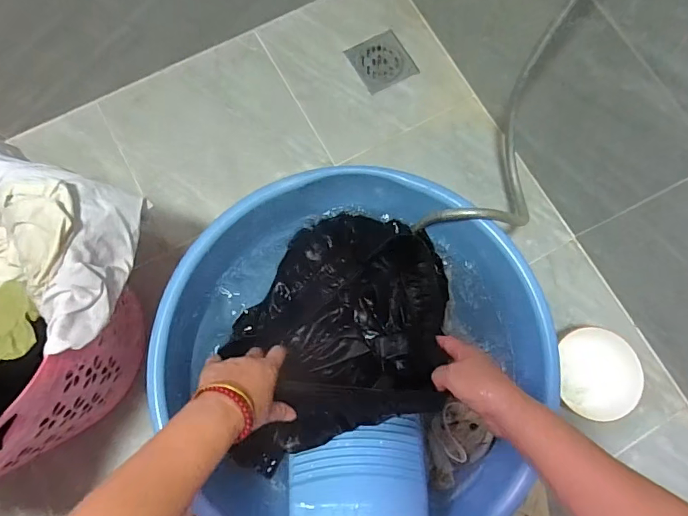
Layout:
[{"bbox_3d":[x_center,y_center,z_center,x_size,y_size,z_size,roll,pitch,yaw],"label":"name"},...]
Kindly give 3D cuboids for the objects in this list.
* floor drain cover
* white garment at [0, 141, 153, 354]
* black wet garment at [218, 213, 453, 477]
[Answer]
[{"bbox_3d":[0.070,-0.360,0.826,0.102,0.011,0.111,-26,78,-7],"label":"floor drain cover"},{"bbox_3d":[-0.281,-0.039,0.466,0.138,0.078,0.254,-36,81,-9],"label":"white garment"},{"bbox_3d":[-0.006,0.086,0.606,0.313,0.071,0.286,0,76,-1],"label":"black wet garment"}]

